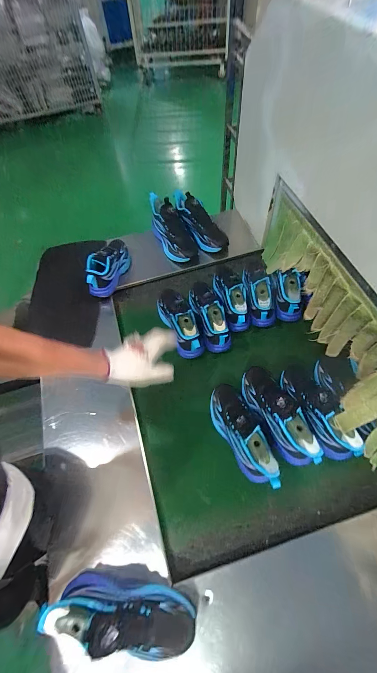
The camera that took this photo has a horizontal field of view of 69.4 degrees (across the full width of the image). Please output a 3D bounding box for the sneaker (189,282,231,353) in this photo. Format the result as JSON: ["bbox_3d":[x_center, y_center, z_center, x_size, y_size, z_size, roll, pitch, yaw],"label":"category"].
[{"bbox_3d":[0.053,-0.087,0.794,0.077,0.122,0.255,-14,62,-4],"label":"sneaker"}]

